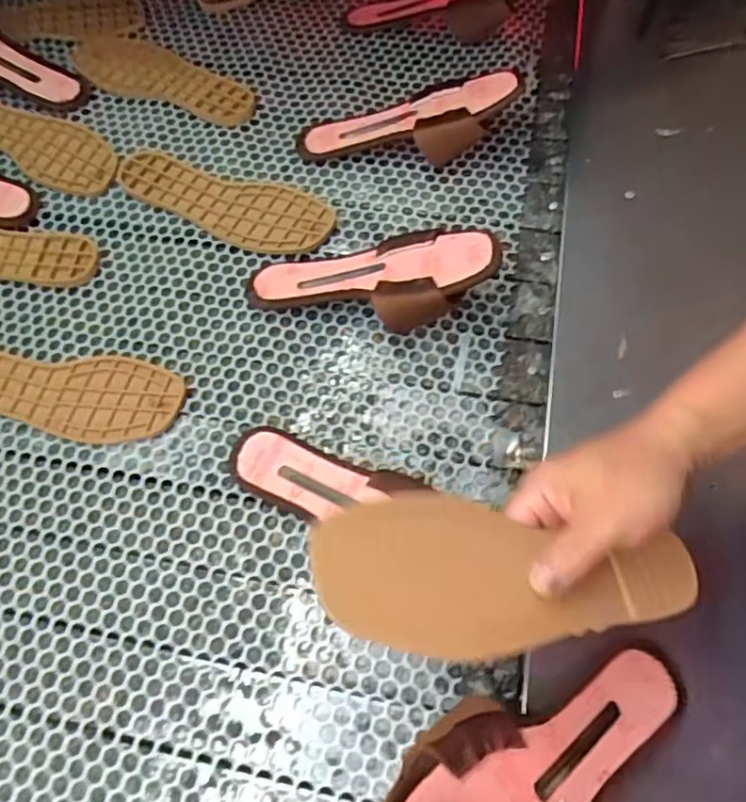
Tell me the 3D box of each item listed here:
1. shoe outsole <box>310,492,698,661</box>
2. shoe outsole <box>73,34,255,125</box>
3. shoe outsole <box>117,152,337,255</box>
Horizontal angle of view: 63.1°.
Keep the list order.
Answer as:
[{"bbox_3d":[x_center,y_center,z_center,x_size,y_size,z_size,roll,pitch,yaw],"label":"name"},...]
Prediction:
[{"bbox_3d":[0.079,0.097,0.336,0.226,0.019,0.081,9,65,-15],"label":"shoe outsole"},{"bbox_3d":[-0.253,-0.390,0.733,0.240,0.015,0.082,24,69,12],"label":"shoe outsole"},{"bbox_3d":[-0.163,-0.212,0.652,0.248,0.013,0.086,16,68,9],"label":"shoe outsole"}]

